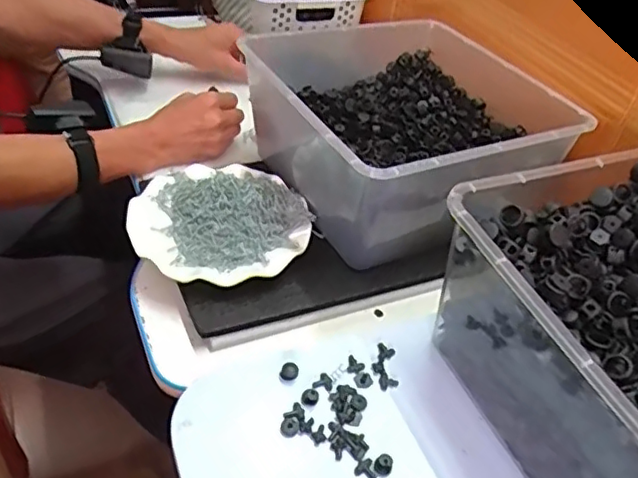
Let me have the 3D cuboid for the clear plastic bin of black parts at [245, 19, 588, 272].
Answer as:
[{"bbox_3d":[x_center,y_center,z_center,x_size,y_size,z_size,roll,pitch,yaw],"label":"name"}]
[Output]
[{"bbox_3d":[0.091,-0.132,0.706,0.295,0.145,0.302,-14,46,-24],"label":"clear plastic bin of black parts"}]

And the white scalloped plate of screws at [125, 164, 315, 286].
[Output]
[{"bbox_3d":[-0.102,-0.022,0.642,0.180,0.023,0.173,5,41,-4],"label":"white scalloped plate of screws"}]

